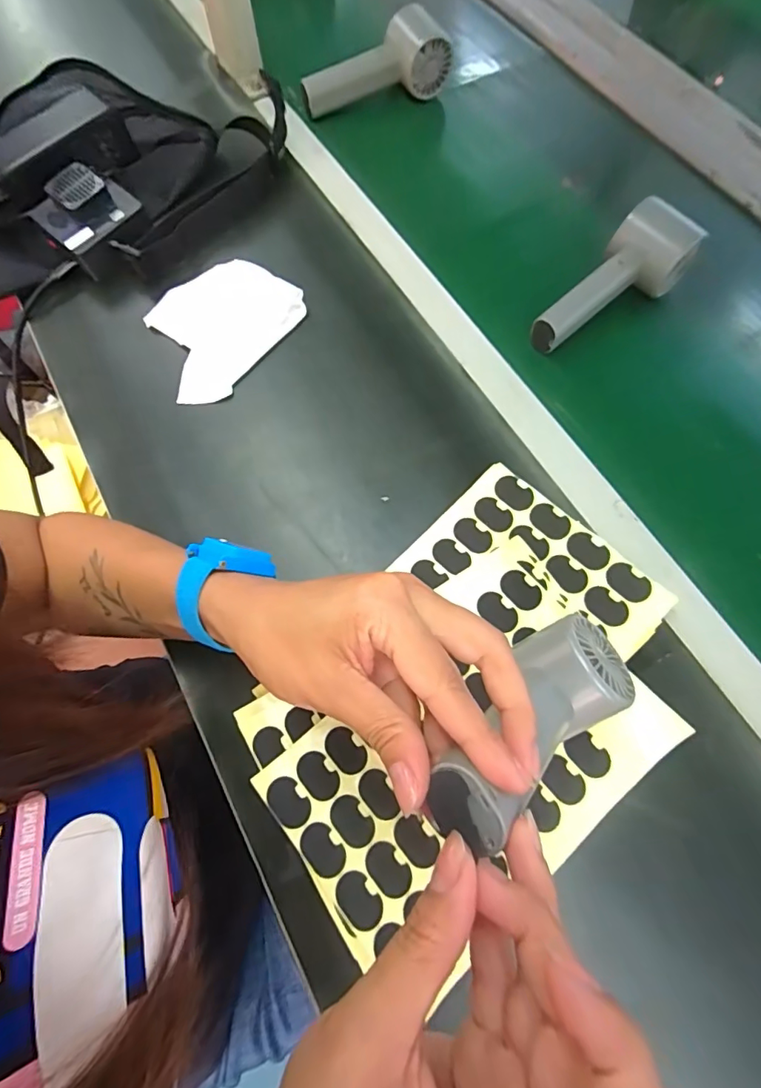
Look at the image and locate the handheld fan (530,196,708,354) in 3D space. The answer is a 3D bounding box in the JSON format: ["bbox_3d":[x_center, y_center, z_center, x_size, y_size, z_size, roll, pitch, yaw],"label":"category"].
[{"bbox_3d":[0.191,-0.206,0.403,0.058,0.059,0.142,41,77,15],"label":"handheld fan"}]

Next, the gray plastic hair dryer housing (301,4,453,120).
[{"bbox_3d":[-0.008,-0.497,0.522,0.155,0.060,0.051,-23,71,-6],"label":"gray plastic hair dryer housing"}]

